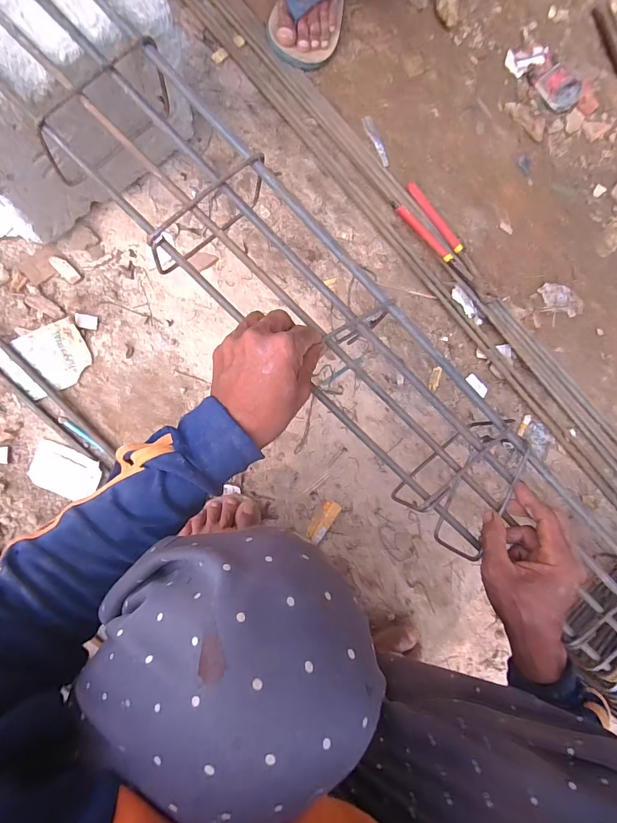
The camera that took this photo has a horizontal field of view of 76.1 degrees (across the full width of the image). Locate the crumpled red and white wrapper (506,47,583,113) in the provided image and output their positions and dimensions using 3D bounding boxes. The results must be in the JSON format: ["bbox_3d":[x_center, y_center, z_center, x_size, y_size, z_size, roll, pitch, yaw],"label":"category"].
[{"bbox_3d":[0.408,-0.578,0.672,0.136,0.019,0.078,42,83,-6],"label":"crumpled red and white wrapper"}]

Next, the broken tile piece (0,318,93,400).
[{"bbox_3d":[-0.349,-0.068,0.526,0.104,0.008,0.082,-28,93,-9],"label":"broken tile piece"}]

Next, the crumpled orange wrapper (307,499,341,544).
[{"bbox_3d":[0.021,0.164,0.592,0.030,0.007,0.065,35,84,-7],"label":"crumpled orange wrapper"}]

